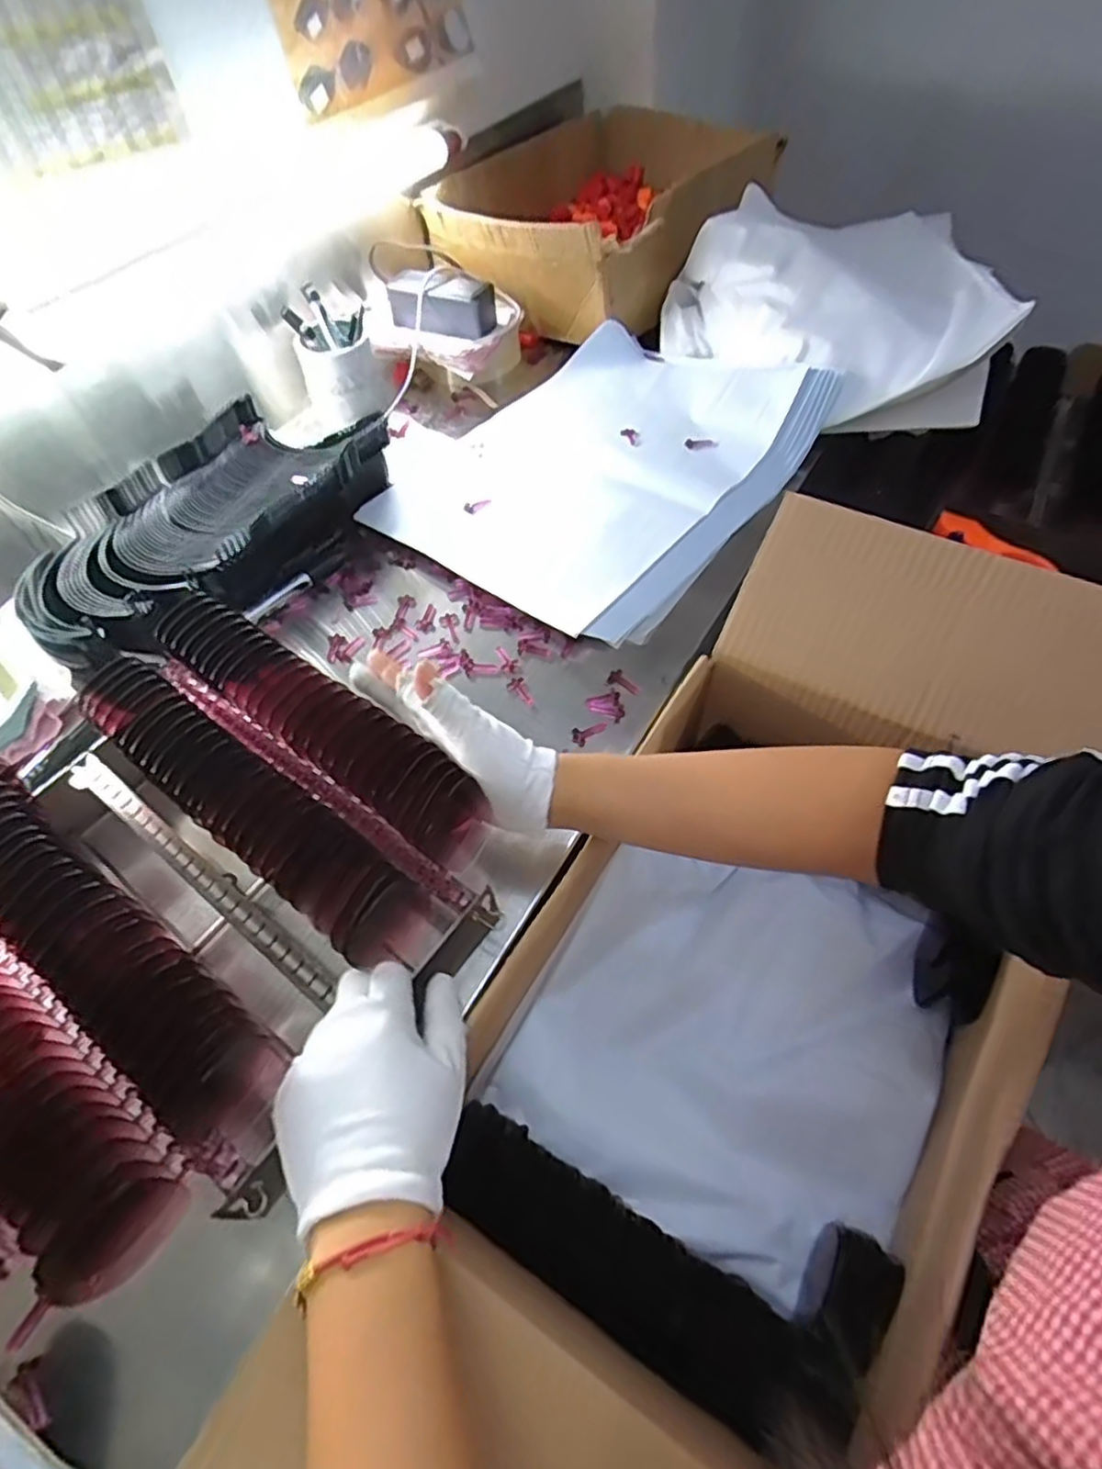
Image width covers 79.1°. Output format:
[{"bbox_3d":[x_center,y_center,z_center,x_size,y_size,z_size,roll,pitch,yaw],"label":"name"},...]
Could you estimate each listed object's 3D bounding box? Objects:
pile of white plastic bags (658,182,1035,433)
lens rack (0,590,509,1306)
[{"bbox_3d":[0.316,-0.485,0.760,0.208,0.124,0.385,-37,60,-20],"label":"pile of white plastic bags"},{"bbox_3d":[-0.223,0.086,0.407,0.304,0.078,0.288,30,62,23],"label":"lens rack"}]

